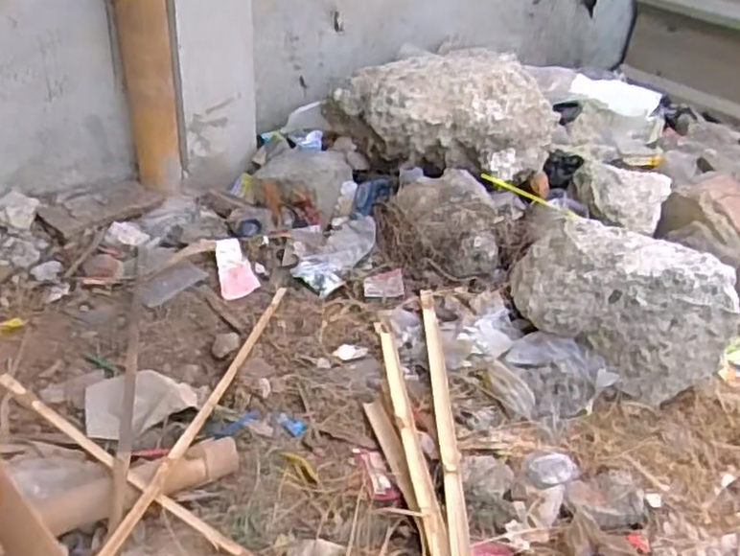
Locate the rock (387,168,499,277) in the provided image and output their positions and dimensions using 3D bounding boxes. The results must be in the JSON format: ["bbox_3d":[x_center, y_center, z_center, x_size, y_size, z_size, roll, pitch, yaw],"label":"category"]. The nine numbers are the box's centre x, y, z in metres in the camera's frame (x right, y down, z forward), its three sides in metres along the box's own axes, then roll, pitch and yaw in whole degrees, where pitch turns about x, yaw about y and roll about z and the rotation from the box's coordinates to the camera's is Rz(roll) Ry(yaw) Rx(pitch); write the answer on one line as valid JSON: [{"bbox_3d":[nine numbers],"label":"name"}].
[{"bbox_3d":[0.144,-0.105,1.396,0.205,0.125,0.227,5,36,1],"label":"rock"}]

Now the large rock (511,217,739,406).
[{"bbox_3d":[0.431,0.018,1.218,0.374,0.206,0.238,26,43,23],"label":"large rock"}]

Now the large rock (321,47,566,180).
[{"bbox_3d":[0.142,-0.343,1.482,0.481,0.191,0.220,9,36,7],"label":"large rock"}]

